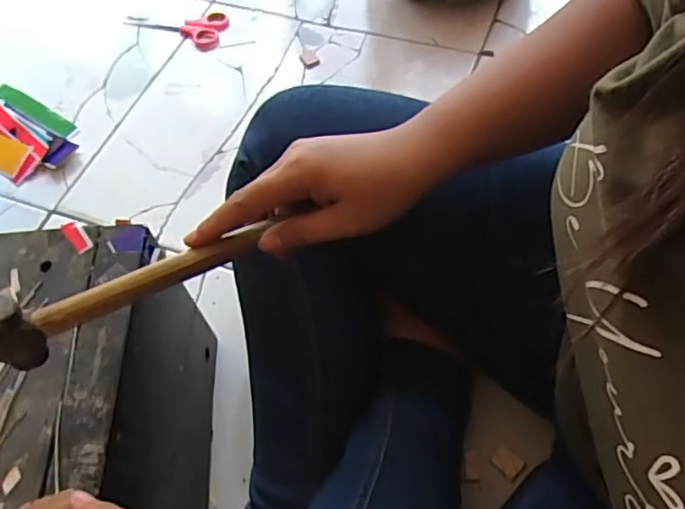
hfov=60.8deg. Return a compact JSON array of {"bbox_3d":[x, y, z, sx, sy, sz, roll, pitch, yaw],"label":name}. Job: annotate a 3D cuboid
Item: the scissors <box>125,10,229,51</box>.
[{"bbox_3d":[-0.235,-0.334,0.834,0.151,0.007,0.072,21,63,16],"label":"scissors"}]

